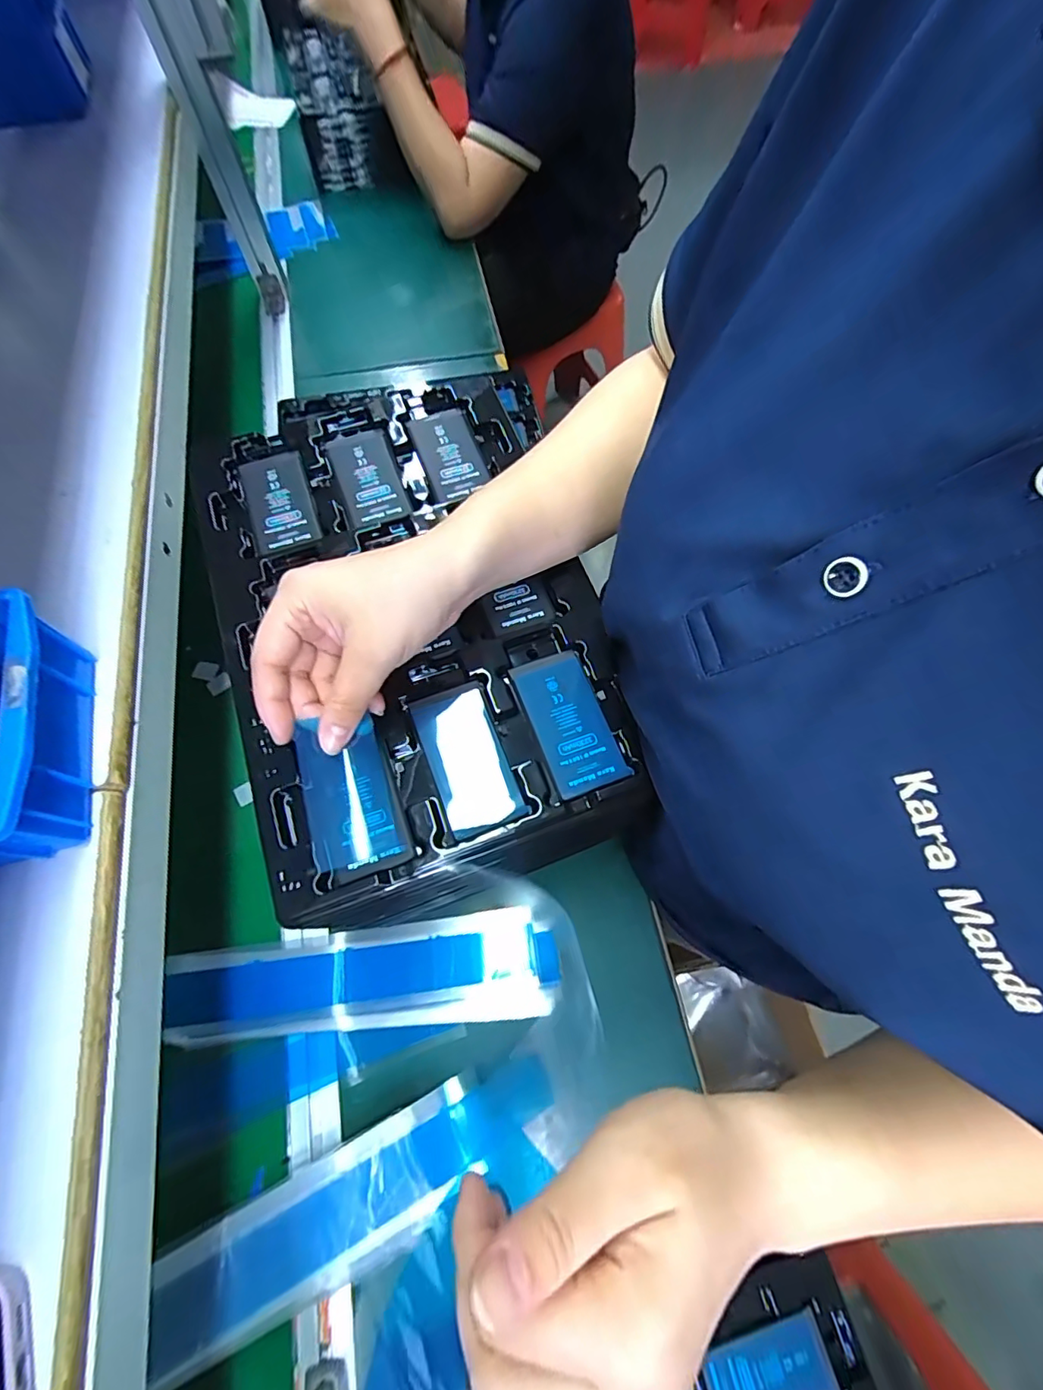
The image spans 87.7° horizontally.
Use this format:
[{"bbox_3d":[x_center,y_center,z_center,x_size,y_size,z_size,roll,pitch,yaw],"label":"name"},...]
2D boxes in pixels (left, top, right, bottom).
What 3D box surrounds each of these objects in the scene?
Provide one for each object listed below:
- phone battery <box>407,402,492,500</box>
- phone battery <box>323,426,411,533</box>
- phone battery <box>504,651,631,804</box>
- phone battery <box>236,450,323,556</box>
[{"bbox_3d":[-0.052,-0.176,0.392,0.044,0.006,0.081,-19,69,-8],"label":"phone battery"},{"bbox_3d":[-0.109,-0.155,0.384,0.044,0.004,0.089,-20,69,-8],"label":"phone battery"},{"bbox_3d":[0.027,0.015,0.320,0.042,0.004,0.085,-21,70,-8],"label":"phone battery"},{"bbox_3d":[-0.168,-0.134,0.375,0.045,0.004,0.082,-22,70,-9],"label":"phone battery"}]

